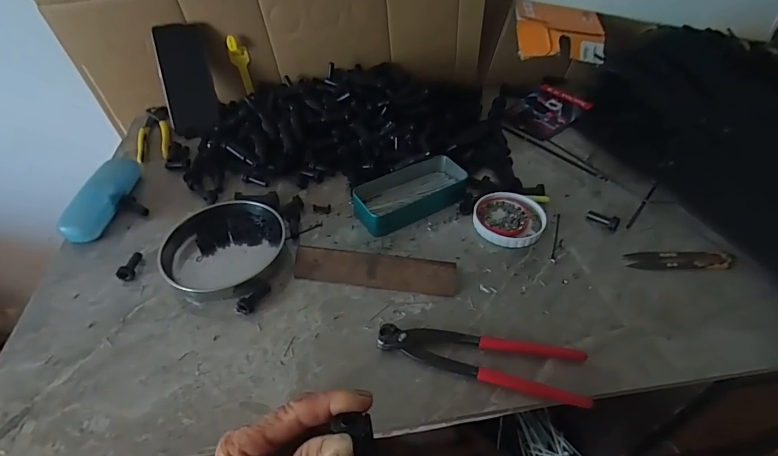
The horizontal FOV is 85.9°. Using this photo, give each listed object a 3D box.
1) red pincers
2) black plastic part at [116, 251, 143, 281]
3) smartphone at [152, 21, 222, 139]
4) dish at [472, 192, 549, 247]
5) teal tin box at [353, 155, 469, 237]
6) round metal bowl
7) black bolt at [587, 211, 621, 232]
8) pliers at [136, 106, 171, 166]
[{"bbox_3d":[0.087,0.121,0.397,0.196,0.014,0.049,8,44,9],"label":"red pincers"},{"bbox_3d":[-0.302,0.043,0.487,0.017,0.015,0.038,-6,44,-5],"label":"black plastic part"},{"bbox_3d":[-0.330,-0.244,0.695,0.086,0.171,0.013,-6,14,-13],"label":"smartphone"},{"bbox_3d":[0.157,-0.012,0.550,0.090,0.013,0.095,-1,43,1],"label":"dish"},{"bbox_3d":[0.028,-0.048,0.560,0.152,0.036,0.080,-22,47,-21],"label":"teal tin box"},{"bbox_3d":[-0.194,0.019,0.498,0.134,0.029,0.137,-1,43,1],"label":"round metal bowl"},{"bbox_3d":[0.275,-0.011,0.536,0.014,0.016,0.039,-32,51,-29],"label":"black bolt"},{"bbox_3d":[-0.389,-0.164,0.692,0.052,0.021,0.169,-16,45,-15],"label":"pliers"}]

